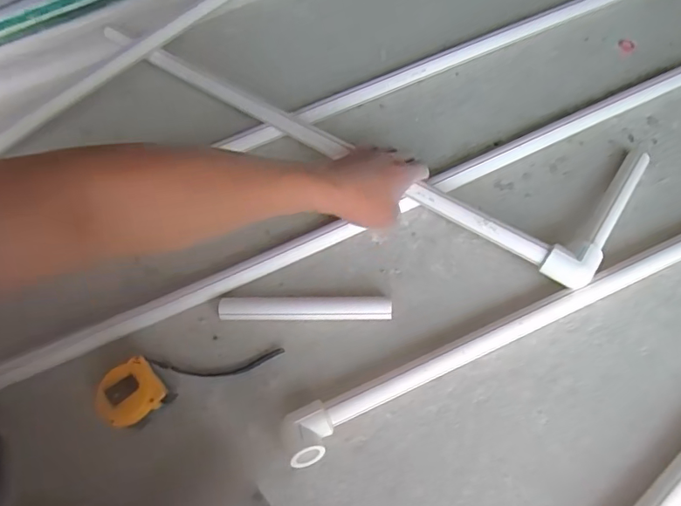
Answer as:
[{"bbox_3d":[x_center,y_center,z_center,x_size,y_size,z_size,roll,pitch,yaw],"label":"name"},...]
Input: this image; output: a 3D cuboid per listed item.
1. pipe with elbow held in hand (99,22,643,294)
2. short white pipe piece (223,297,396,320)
[{"bbox_3d":[0.003,-0.208,0.673,0.754,0.048,0.219,28,70,18],"label":"pipe with elbow held in hand"},{"bbox_3d":[-0.041,0.064,0.559,0.194,0.023,0.023,0,65,3],"label":"short white pipe piece"}]

